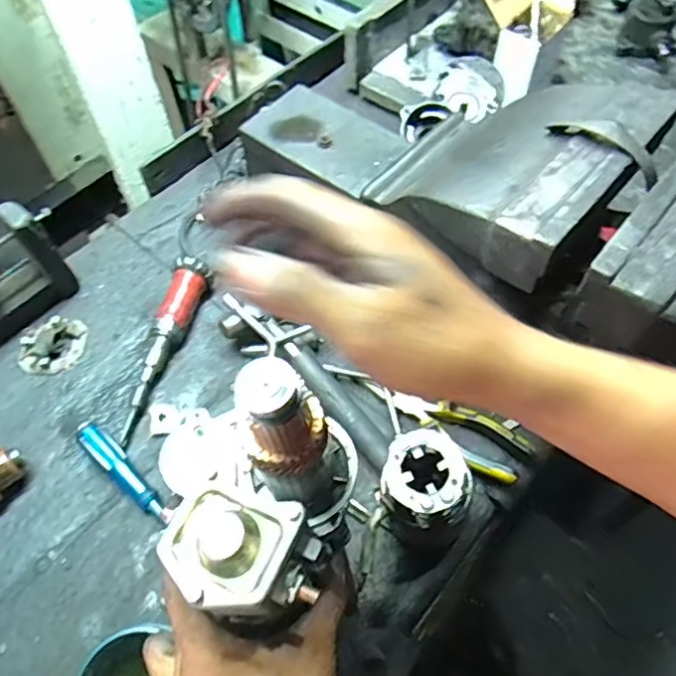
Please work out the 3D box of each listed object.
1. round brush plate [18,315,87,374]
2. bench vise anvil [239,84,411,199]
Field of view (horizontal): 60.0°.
[{"bbox_3d":[-0.319,0.005,0.650,0.066,0.020,0.067,-1,58,1],"label":"round brush plate"},{"bbox_3d":[-0.015,-0.196,0.640,0.172,0.061,0.117,34,65,21],"label":"bench vise anvil"}]

